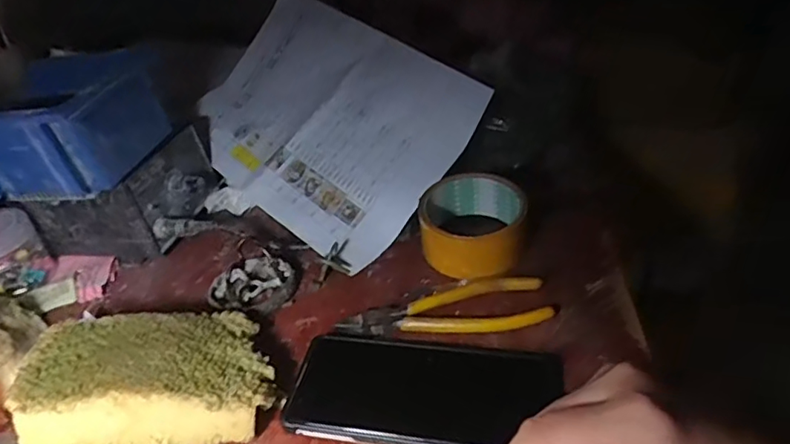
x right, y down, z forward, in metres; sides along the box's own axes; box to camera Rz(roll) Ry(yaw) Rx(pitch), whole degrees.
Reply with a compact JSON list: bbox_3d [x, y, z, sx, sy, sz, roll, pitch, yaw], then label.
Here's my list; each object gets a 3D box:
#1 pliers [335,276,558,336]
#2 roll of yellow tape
[{"bbox_3d":[0.037,0.064,0.423,0.152,0.011,0.053,-5,36,3],"label":"pliers"},{"bbox_3d":[0.065,0.001,0.474,0.085,0.050,0.082,-5,36,3],"label":"roll of yellow tape"}]

